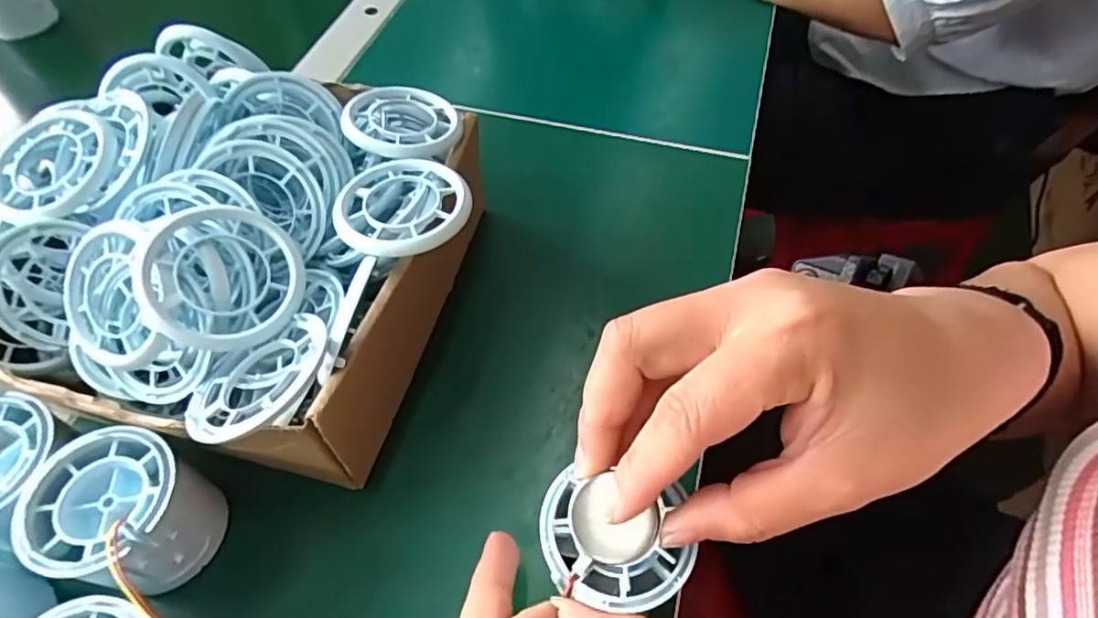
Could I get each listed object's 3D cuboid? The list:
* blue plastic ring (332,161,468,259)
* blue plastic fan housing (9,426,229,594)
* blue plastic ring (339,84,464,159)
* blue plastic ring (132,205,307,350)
[{"bbox_3d":[-0.061,-0.045,0.258,0.056,0.005,0.055,-1,56,1],"label":"blue plastic ring"},{"bbox_3d":[-0.166,0.084,0.245,0.057,0.051,0.053,6,56,6],"label":"blue plastic fan housing"},{"bbox_3d":[-0.070,-0.092,0.296,0.055,0.012,0.053,-1,56,1],"label":"blue plastic ring"},{"bbox_3d":[-0.126,-0.012,0.237,0.056,0.013,0.056,1,74,-23],"label":"blue plastic ring"}]

